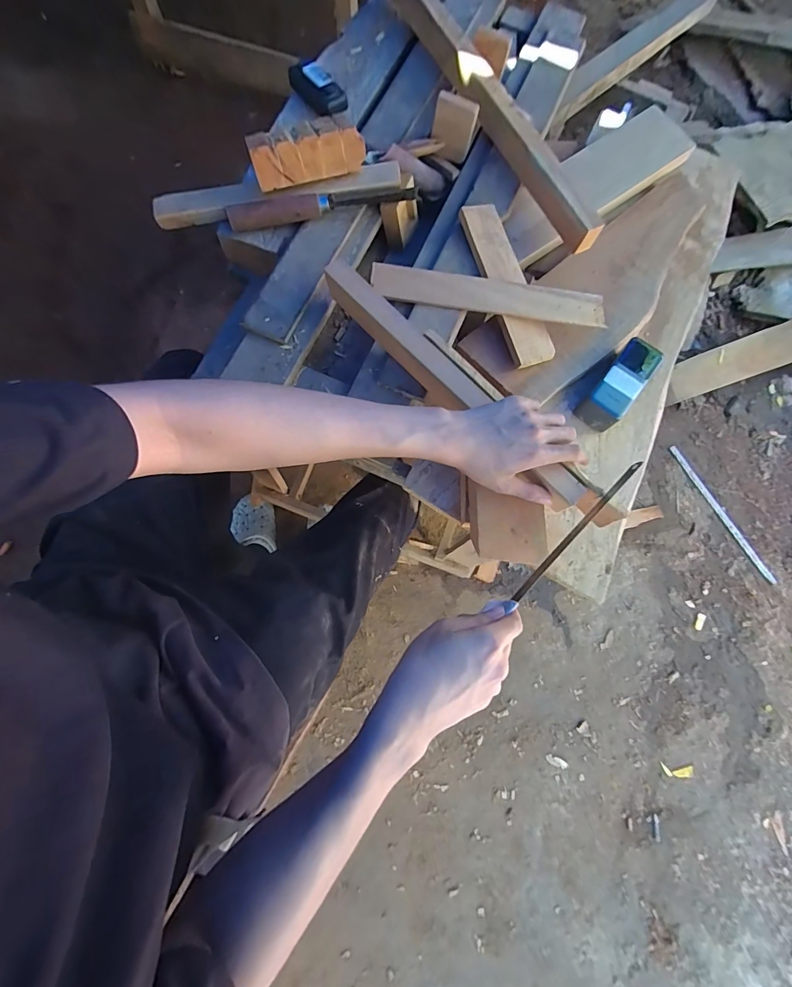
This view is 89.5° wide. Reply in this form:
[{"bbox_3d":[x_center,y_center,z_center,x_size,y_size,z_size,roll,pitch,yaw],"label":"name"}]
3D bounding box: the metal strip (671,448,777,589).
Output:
[{"bbox_3d":[1.017,0.058,1.249,0.033,0.007,0.486,-28,78,-12],"label":"metal strip"}]

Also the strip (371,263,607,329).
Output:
[{"bbox_3d":[0.130,-0.277,0.555,0.321,0.013,0.048,6,92,-2],"label":"strip"}]

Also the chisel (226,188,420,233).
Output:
[{"bbox_3d":[-0.104,-0.404,0.566,0.266,0.030,0.025,-8,76,-6],"label":"chisel"}]

